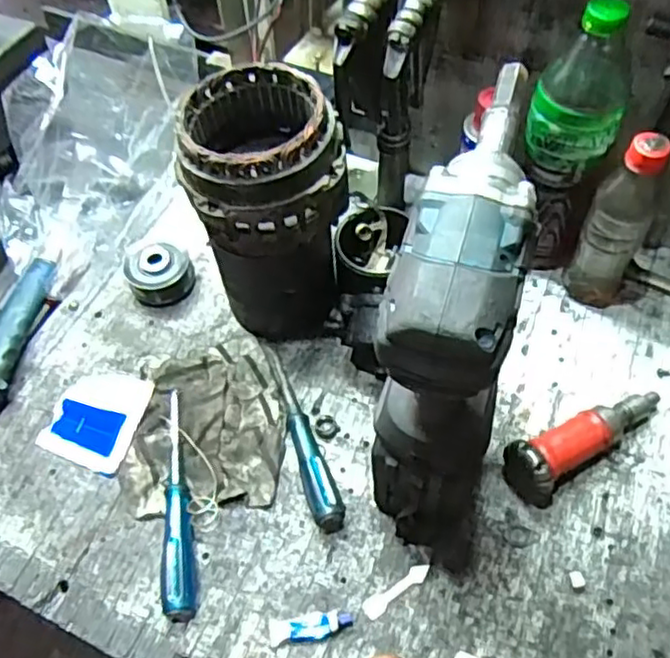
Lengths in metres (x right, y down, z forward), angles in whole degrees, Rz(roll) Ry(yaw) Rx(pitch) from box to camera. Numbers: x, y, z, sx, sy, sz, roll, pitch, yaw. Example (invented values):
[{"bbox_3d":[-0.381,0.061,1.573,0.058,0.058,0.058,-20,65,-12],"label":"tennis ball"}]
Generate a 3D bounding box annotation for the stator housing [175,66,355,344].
[{"bbox_3d":[-0.054,-0.102,0.595,0.125,0.227,0.127,-8,58,-1],"label":"stator housing"}]

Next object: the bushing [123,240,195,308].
[{"bbox_3d":[-0.183,-0.059,0.691,0.065,0.045,0.061,-26,60,-12],"label":"bushing"}]

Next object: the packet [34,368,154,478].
[{"bbox_3d":[-0.219,0.081,0.617,0.082,0.015,0.093,17,61,13],"label":"packet"}]

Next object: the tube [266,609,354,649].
[{"bbox_3d":[-0.019,0.234,0.515,0.066,0.009,0.019,-15,59,-5],"label":"tube"}]

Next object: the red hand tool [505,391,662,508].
[{"bbox_3d":[0.217,0.091,0.571,0.155,0.051,0.047,-30,61,-14],"label":"red hand tool"}]

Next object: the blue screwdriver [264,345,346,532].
[{"bbox_3d":[-0.031,0.085,0.595,0.027,0.032,0.190,-17,59,-7],"label":"blue screwdriver"}]

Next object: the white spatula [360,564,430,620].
[{"bbox_3d":[0.050,0.208,0.528,0.062,0.004,0.014,-32,62,-15],"label":"white spatula"}]

